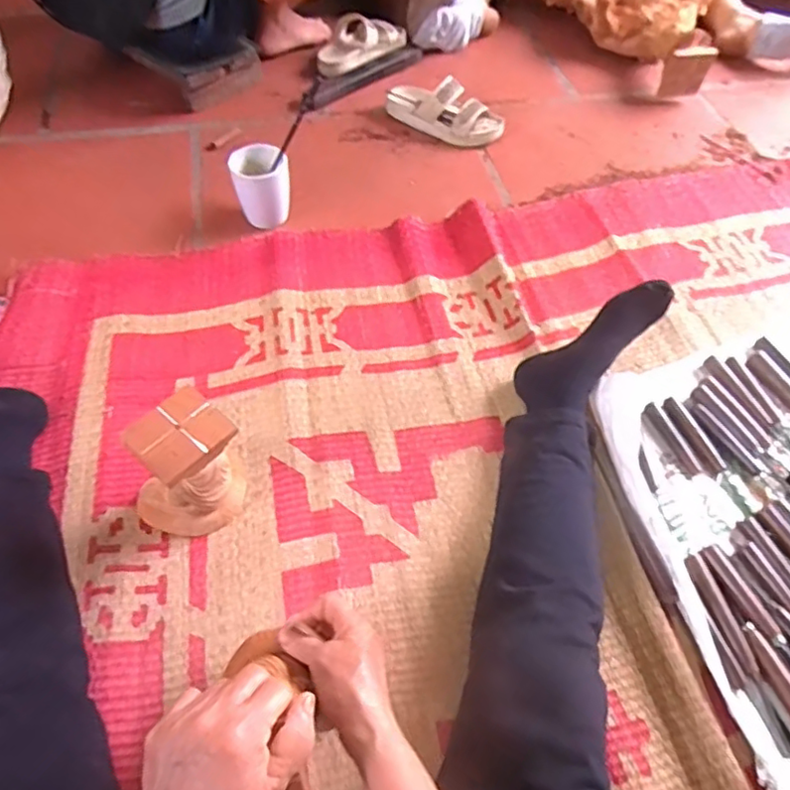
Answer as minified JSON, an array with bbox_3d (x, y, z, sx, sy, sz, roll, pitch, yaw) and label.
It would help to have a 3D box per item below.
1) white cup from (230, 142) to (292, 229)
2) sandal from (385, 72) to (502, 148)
[{"bbox_3d":[-0.209,-0.331,0.954,0.083,0.096,0.082,0,56,-1],"label":"white cup"},{"bbox_3d":[0.089,-0.531,1.122,0.218,0.065,0.082,27,60,16],"label":"sandal"}]

